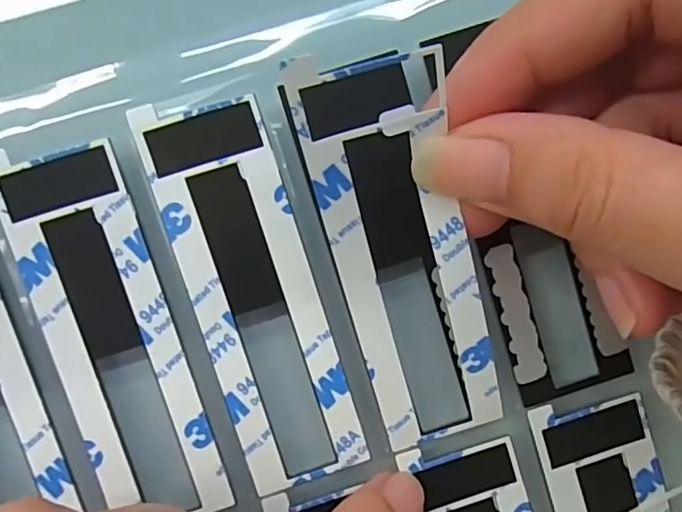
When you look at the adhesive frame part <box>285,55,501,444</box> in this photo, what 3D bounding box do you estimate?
[{"bbox_3d":[0.014,0.002,0.118,0.027,0.007,0.087,-19,114,-1],"label":"adhesive frame part"}]

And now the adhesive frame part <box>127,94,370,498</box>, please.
[{"bbox_3d":[-0.019,0.009,0.127,0.027,0.004,0.089,-17,96,-1],"label":"adhesive frame part"}]

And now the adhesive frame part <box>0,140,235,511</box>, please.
[{"bbox_3d":[-0.051,0.019,0.124,0.031,0.004,0.083,-13,96,-1],"label":"adhesive frame part"}]

